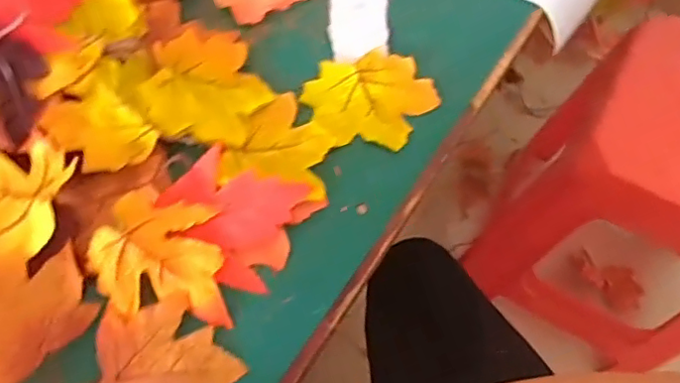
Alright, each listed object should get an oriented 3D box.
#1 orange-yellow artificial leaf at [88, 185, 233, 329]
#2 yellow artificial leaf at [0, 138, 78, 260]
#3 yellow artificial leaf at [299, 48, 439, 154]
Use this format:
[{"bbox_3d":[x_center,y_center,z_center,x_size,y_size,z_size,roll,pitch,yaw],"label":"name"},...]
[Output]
[{"bbox_3d":[-0.103,0.033,0.346,0.078,0.033,0.078,6,64,0],"label":"orange-yellow artificial leaf"},{"bbox_3d":[-0.196,-0.003,0.344,0.082,0.017,0.064,24,65,9],"label":"yellow artificial leaf"},{"bbox_3d":[0.021,-0.068,0.421,0.083,0.011,0.083,1,64,-2],"label":"yellow artificial leaf"}]

